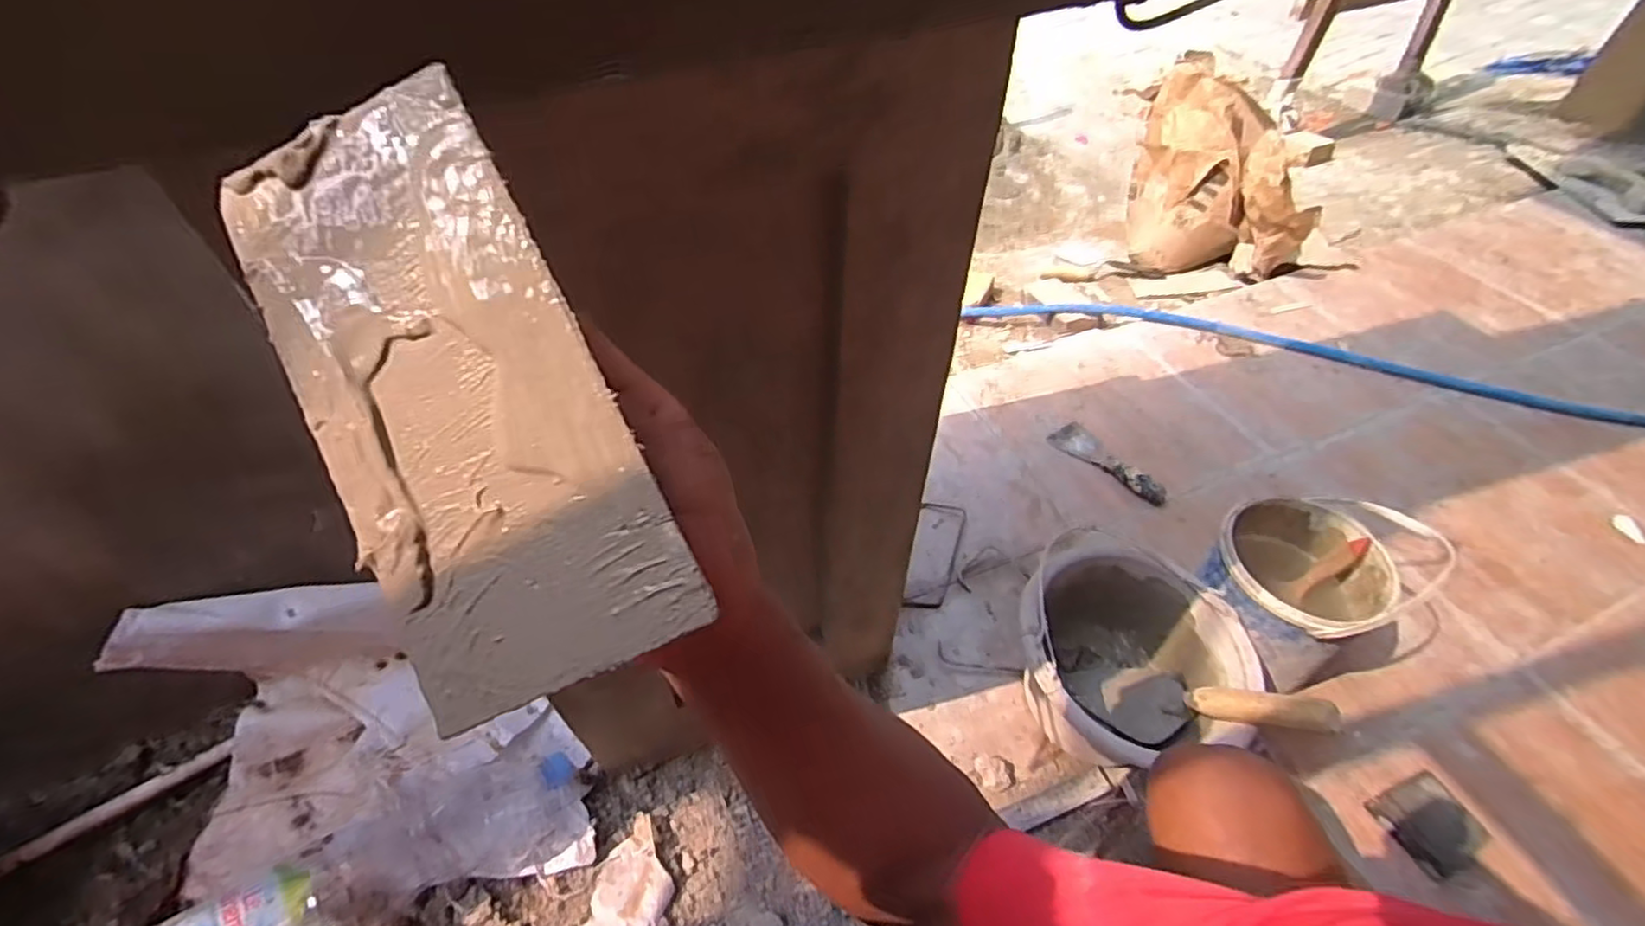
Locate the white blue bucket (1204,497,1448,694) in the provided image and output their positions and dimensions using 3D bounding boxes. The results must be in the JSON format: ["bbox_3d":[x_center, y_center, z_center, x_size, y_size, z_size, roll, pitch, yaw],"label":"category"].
[{"bbox_3d":[0.540,0.158,0.831,0.177,0.174,0.170,-26,54,-22],"label":"white blue bucket"}]

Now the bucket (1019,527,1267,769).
[{"bbox_3d":[0.330,0.229,0.778,0.236,0.159,0.240,5,49,3],"label":"bucket"}]

